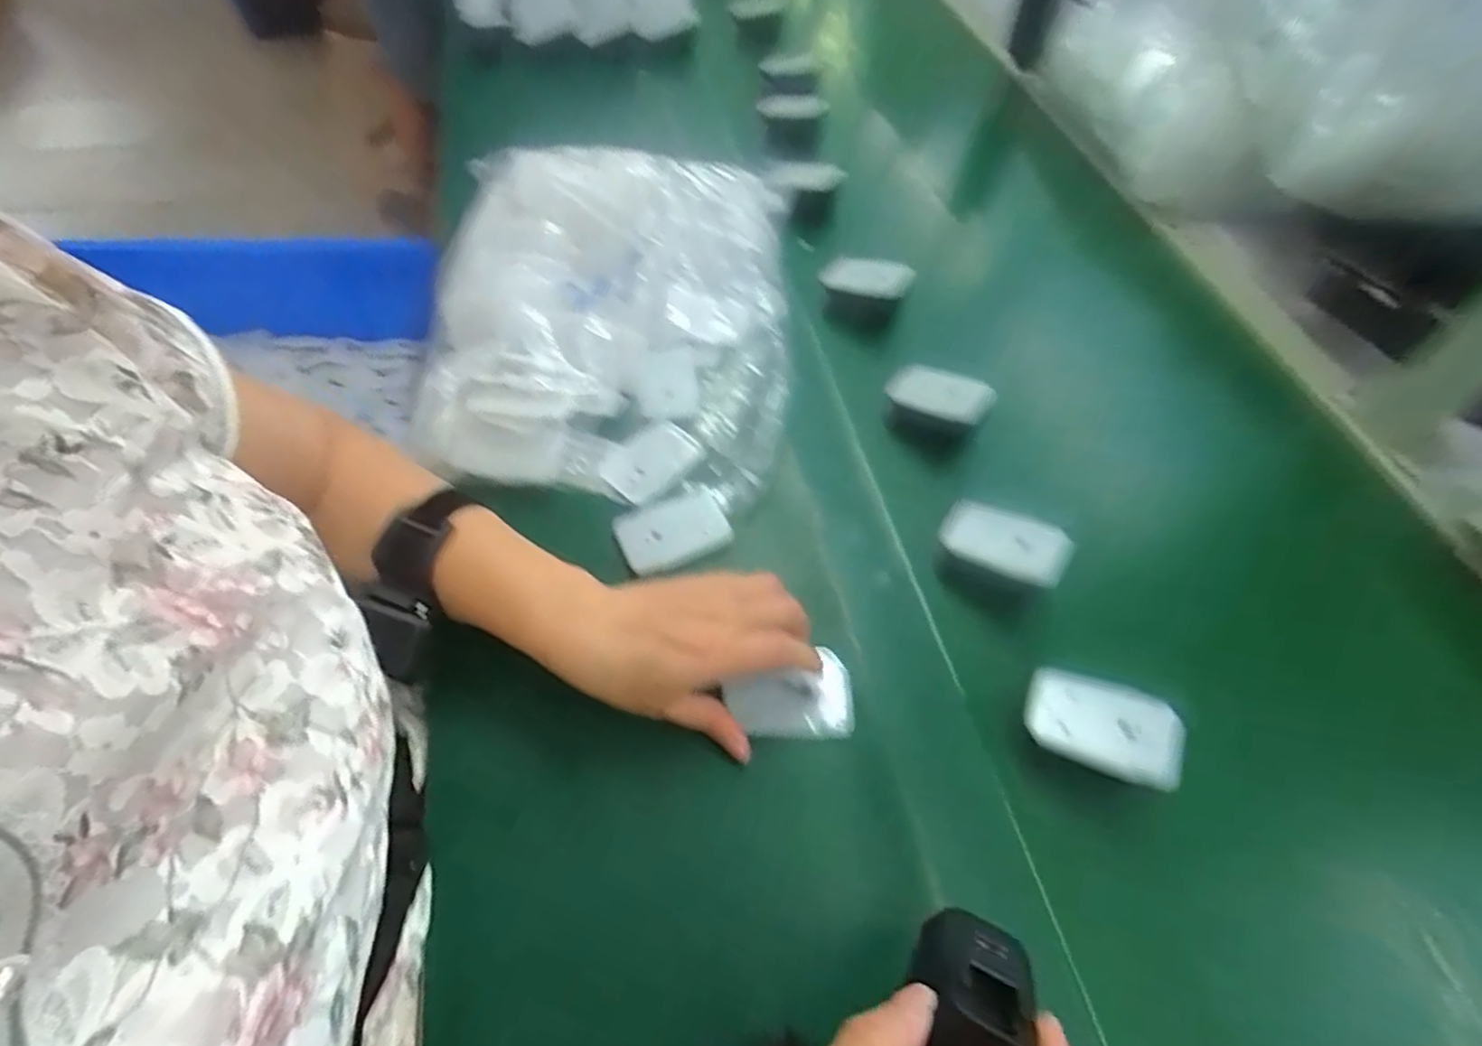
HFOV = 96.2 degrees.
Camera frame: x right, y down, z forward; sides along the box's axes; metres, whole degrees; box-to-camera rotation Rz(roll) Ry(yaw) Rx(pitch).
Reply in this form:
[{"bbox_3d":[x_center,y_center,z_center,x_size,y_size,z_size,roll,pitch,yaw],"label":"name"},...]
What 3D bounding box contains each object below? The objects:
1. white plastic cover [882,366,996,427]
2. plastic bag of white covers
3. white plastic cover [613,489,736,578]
[{"bbox_3d":[0.147,-0.095,0.488,0.078,0.021,0.032,24,57,31],"label":"white plastic cover"},{"bbox_3d":[-0.093,-0.169,0.504,0.269,0.085,0.310,8,57,1],"label":"plastic bag of white covers"},{"bbox_3d":[-0.046,0.005,0.442,0.069,0.005,0.052,-22,61,-17],"label":"white plastic cover"}]

